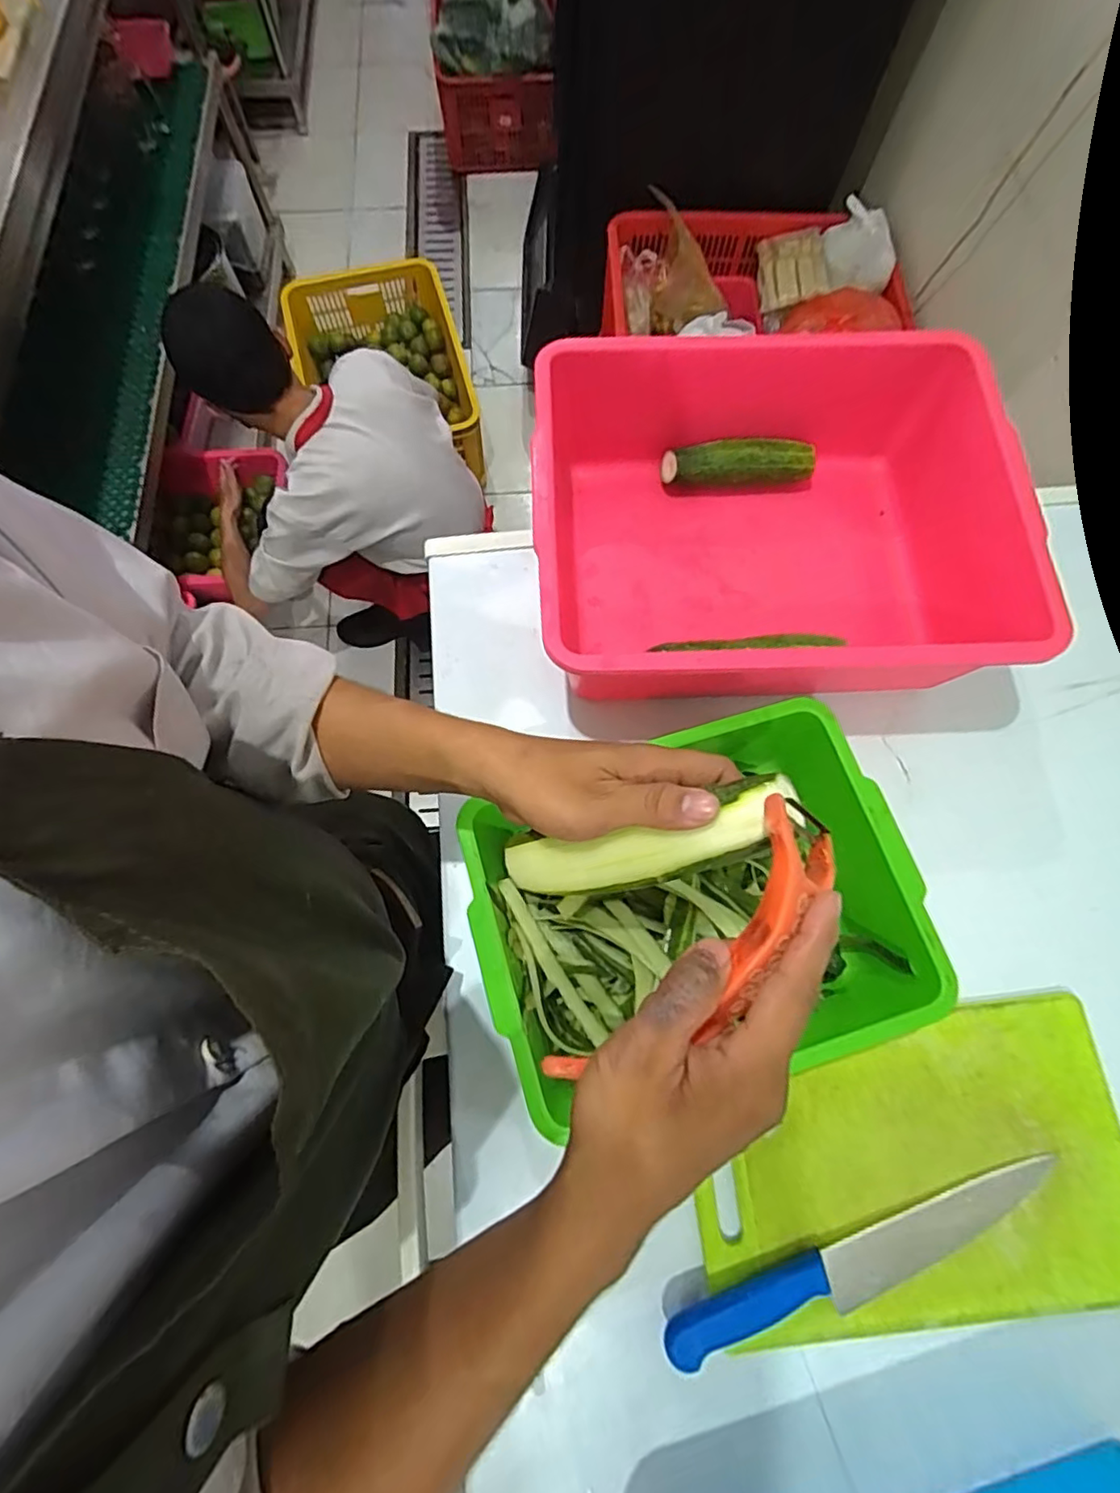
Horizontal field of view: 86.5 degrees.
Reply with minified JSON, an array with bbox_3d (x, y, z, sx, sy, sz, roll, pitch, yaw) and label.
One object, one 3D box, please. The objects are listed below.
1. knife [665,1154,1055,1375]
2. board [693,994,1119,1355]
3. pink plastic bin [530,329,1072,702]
[{"bbox_3d":[0.222,0.369,0.424,0.304,0.021,0.040,-17,74,-6],"label":"knife"},{"bbox_3d":[0.271,0.314,0.451,0.329,0.014,0.197,-5,73,-2],"label":"board"},{"bbox_3d":[0.176,-0.190,0.535,0.386,0.132,0.307,-1,73,-1],"label":"pink plastic bin"}]

